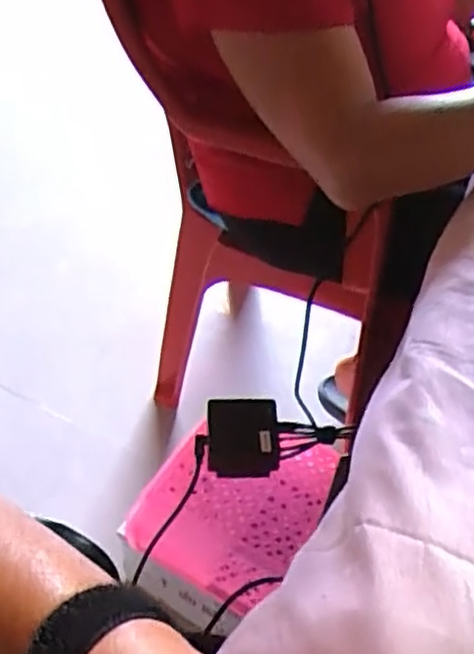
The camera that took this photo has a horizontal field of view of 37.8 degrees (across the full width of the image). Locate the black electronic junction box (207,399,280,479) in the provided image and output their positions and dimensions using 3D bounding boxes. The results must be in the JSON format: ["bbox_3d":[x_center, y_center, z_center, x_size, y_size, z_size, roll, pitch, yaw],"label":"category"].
[{"bbox_3d":[0.007,0.121,0.741,0.075,0.084,0.026,-1,1,-2],"label":"black electronic junction box"}]

